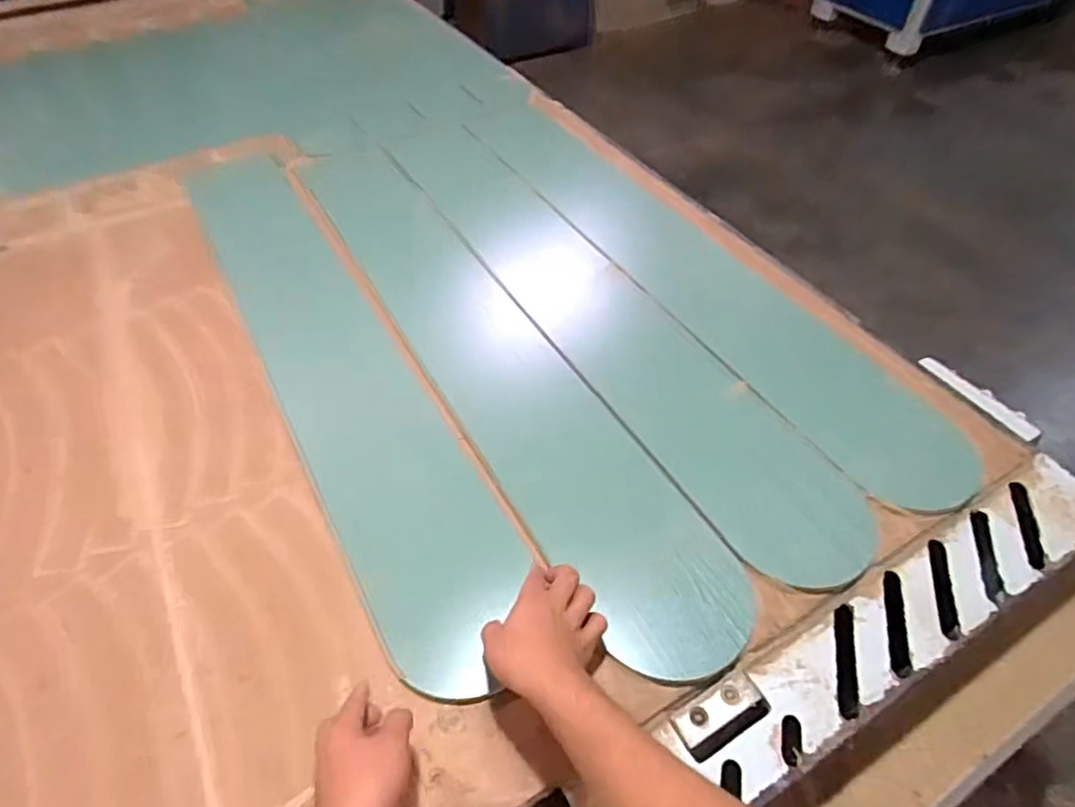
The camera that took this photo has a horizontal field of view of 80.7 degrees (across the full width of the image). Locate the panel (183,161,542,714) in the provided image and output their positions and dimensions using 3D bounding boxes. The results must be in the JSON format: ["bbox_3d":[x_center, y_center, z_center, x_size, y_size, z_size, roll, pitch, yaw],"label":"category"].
[{"bbox_3d":[-0.330,-0.093,0.976,0.181,0.024,1.129,-29,54,-13],"label":"panel"}]

